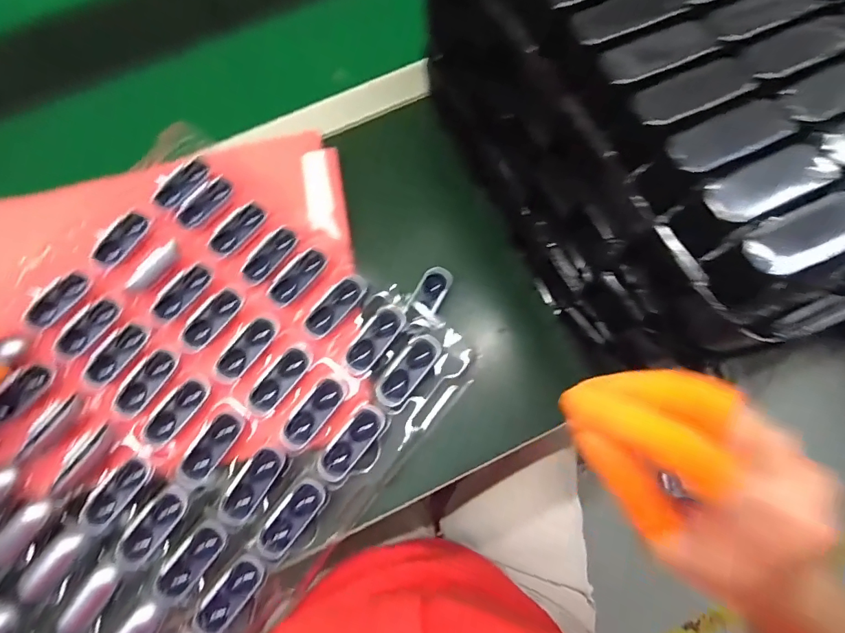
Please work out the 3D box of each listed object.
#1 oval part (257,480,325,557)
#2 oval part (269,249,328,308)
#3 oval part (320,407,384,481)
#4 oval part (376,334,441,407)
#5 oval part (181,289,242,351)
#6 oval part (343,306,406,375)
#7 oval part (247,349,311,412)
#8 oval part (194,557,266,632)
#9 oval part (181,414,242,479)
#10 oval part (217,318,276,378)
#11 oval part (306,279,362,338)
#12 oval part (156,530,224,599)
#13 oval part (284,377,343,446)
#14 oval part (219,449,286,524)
[{"bbox_3d":[-0.097,0.150,0.328,0.023,0.012,0.059,38,79,12],"label":"oval part"},{"bbox_3d":[-0.104,-0.034,0.364,0.023,0.006,0.056,36,79,11],"label":"oval part"},{"bbox_3d":[-0.054,0.097,0.335,0.022,0.008,0.063,36,79,11],"label":"oval part"},{"bbox_3d":[-0.011,0.042,0.344,0.025,0.006,0.063,37,79,11],"label":"oval part"},{"bbox_3d":[-0.173,0.002,0.359,0.023,0.006,0.055,34,78,11],"label":"oval part"},{"bbox_3d":[-0.038,0.019,0.348,0.025,0.004,0.063,35,78,11],"label":"oval part"},{"bbox_3d":[-0.112,0.050,0.344,0.024,0.004,0.056,36,79,11],"label":"oval part"},{"bbox_3d":[-0.139,0.203,0.321,0.025,0.017,0.059,37,79,11],"label":"oval part"},{"bbox_3d":[-0.161,0.099,0.332,0.020,0.006,0.054,35,78,11],"label":"oval part"},{"bbox_3d":[-0.142,0.024,0.350,0.021,0.004,0.054,37,79,11],"label":"oval part"},{"bbox_3d":[-0.073,-0.009,0.357,0.022,0.004,0.055,37,79,11],"label":"oval part"},{"bbox_3d":[-0.170,0.181,0.322,0.023,0.012,0.054,36,79,11],"label":"oval part"},{"bbox_3d":[-0.083,0.074,0.336,0.021,0.004,0.056,37,79,11],"label":"oval part"},{"bbox_3d":[-0.129,0.128,0.330,0.024,0.007,0.061,35,85,-6],"label":"oval part"}]

